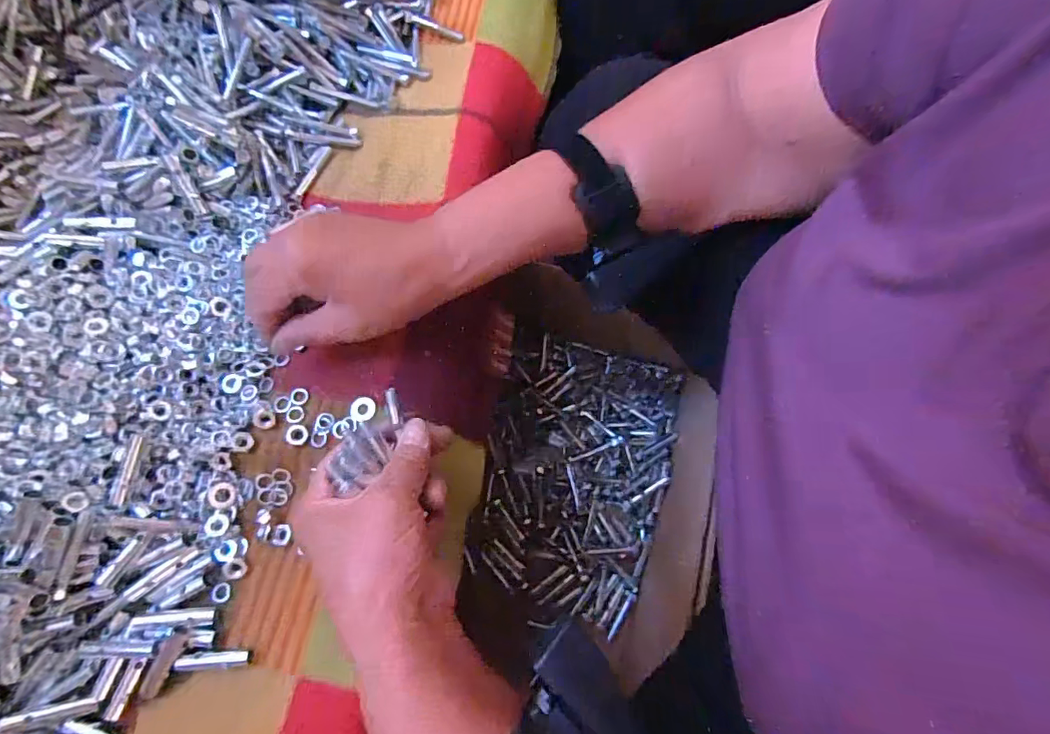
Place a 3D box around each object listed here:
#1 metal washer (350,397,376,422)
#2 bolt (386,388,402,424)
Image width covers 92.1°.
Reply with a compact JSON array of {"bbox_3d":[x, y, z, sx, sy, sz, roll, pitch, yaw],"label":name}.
[{"bbox_3d":[-0.111,0.028,0.344,0.017,0.004,0.017,0,70,0],"label":"metal washer"},{"bbox_3d":[-0.077,0.023,0.297,0.006,0.004,0.021,-12,87,-5],"label":"bolt"}]

